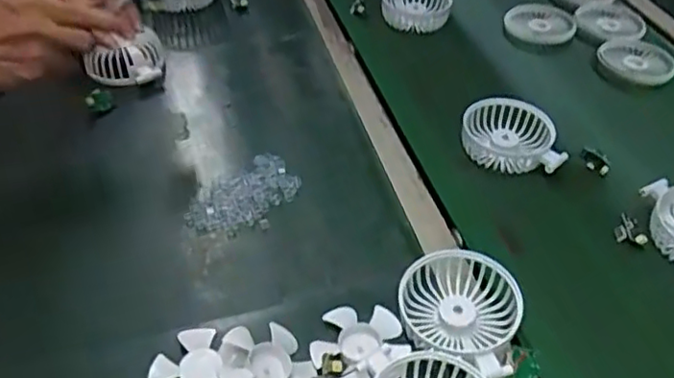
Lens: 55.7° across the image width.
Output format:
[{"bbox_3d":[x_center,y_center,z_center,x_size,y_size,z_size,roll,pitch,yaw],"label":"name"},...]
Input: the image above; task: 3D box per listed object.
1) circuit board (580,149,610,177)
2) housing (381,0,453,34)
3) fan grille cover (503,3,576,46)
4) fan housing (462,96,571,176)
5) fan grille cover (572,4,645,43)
[{"bbox_3d":[0.253,-0.027,0.627,0.030,0.004,0.023,35,68,15],"label":"circuit board"},{"bbox_3d":[0.103,-0.243,0.843,0.086,0.034,0.093,4,43,0],"label":"housing"},{"bbox_3d":[0.267,-0.220,0.840,0.088,0.008,0.099,11,43,7],"label":"fan grille cover"},{"bbox_3d":[0.175,-0.054,0.649,0.093,0.029,0.091,7,43,3],"label":"fan housing"},{"bbox_3d":[0.359,-0.219,0.842,0.085,0.016,0.091,21,46,18],"label":"fan grille cover"}]

